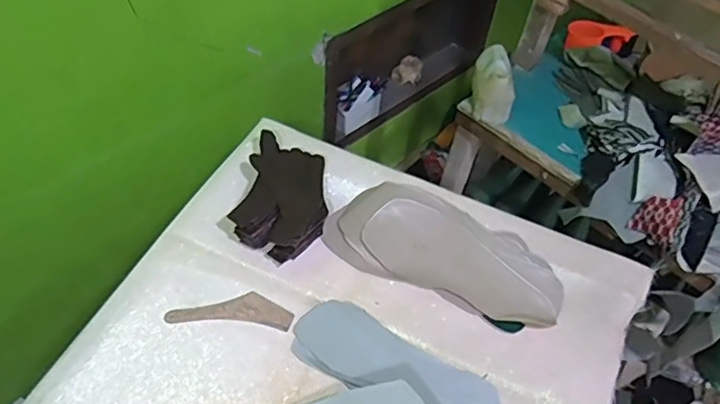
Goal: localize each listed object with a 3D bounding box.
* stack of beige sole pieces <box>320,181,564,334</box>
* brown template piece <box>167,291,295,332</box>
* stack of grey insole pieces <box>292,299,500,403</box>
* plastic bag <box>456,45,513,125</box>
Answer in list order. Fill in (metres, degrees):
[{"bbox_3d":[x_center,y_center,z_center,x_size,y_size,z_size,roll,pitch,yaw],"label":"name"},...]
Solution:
[{"bbox_3d":[0.114,0.065,0.784,0.312,0.015,0.135,23,70,9],"label":"stack of beige sole pieces"},{"bbox_3d":[-0.161,0.134,0.738,0.152,0.005,0.046,4,52,-2],"label":"brown template piece"},{"bbox_3d":[0.039,0.199,0.703,0.249,0.007,0.096,28,55,16],"label":"stack of grey insole pieces"},{"bbox_3d":[0.253,-0.222,1.127,0.096,0.109,0.104,19,53,11],"label":"plastic bag"}]

